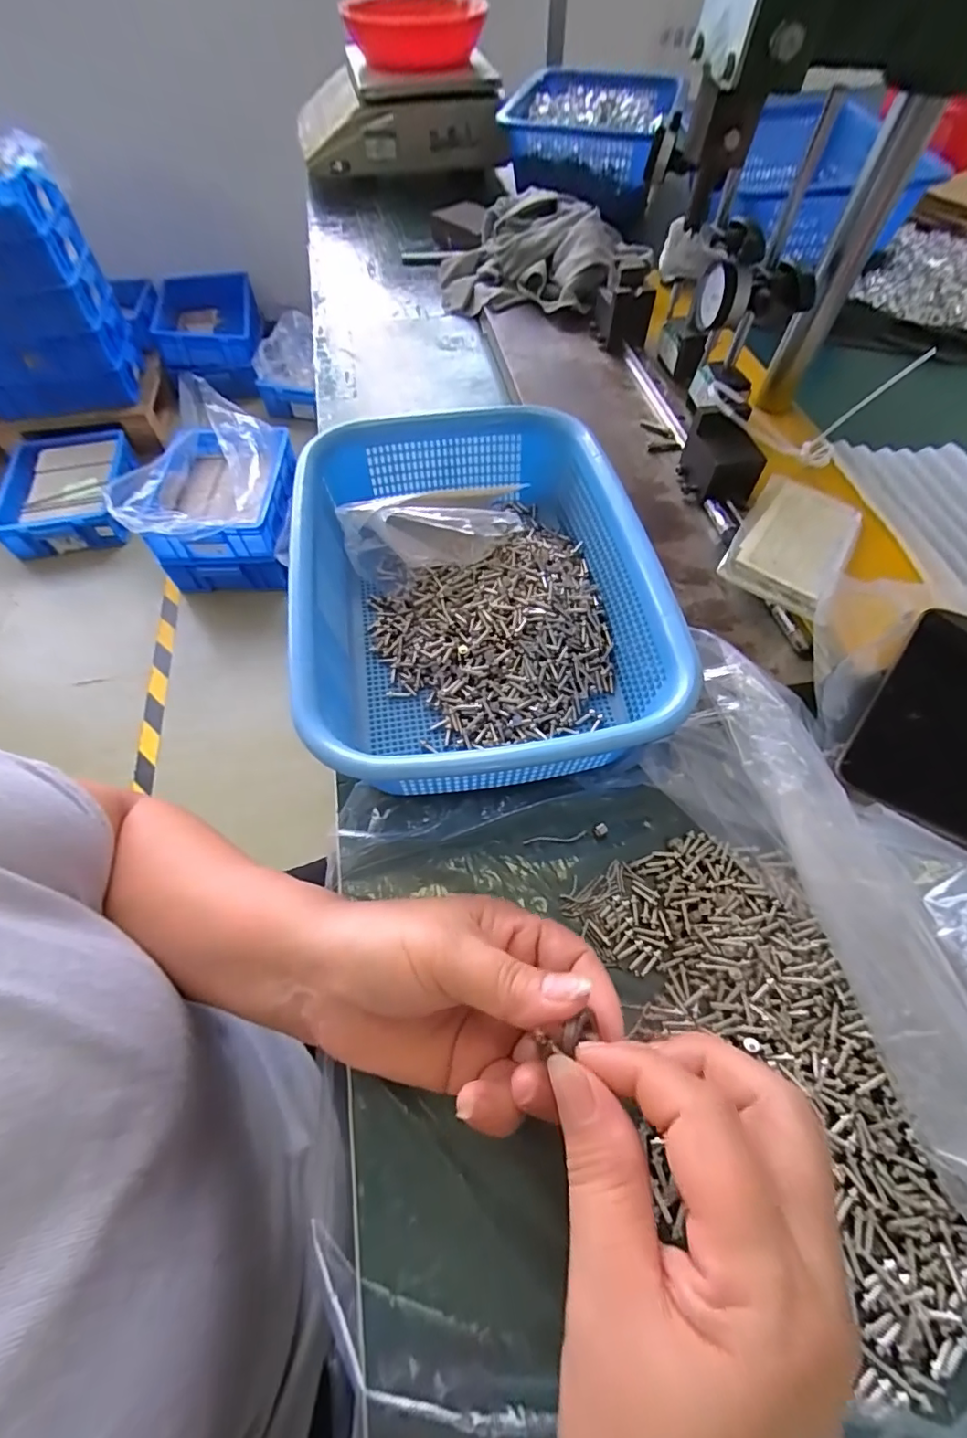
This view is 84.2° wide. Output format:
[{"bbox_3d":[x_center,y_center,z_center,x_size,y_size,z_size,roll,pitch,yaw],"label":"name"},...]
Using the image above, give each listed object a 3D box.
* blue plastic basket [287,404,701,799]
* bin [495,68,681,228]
[{"bbox_3d":[-0.005,-0.092,0.347,0.222,0.064,0.299,-8,59,-3],"label":"blue plastic basket"},{"bbox_3d":[0.142,-0.821,0.756,0.228,0.084,0.223,13,62,10],"label":"bin"}]

